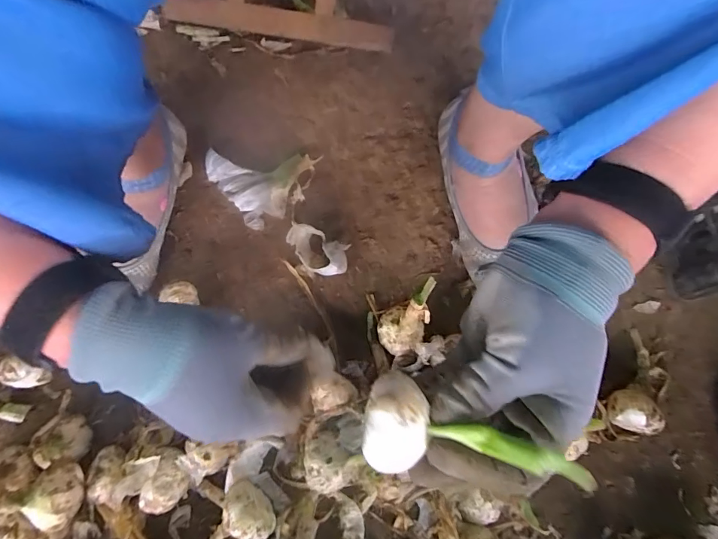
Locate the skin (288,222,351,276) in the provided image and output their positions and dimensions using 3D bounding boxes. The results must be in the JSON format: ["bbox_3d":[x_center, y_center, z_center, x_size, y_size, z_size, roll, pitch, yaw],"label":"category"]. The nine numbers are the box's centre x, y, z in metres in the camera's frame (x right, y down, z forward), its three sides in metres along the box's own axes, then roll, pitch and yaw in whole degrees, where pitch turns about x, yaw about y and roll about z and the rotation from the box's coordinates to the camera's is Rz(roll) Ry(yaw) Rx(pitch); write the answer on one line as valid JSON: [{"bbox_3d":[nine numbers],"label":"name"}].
[{"bbox_3d":[-0.044,-0.021,0.457,0.067,0.034,0.045,25,77,3],"label":"skin"}]

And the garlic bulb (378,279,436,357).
[{"bbox_3d":[0.053,0.043,0.409,0.043,0.100,0.034,38,46,8],"label":"garlic bulb"}]

